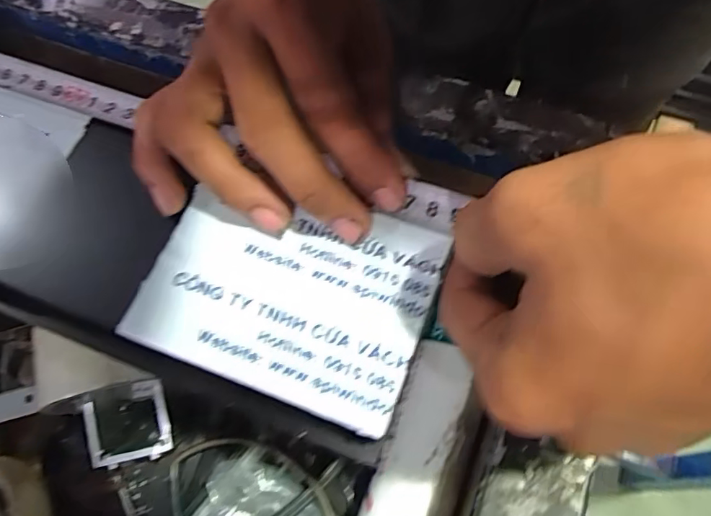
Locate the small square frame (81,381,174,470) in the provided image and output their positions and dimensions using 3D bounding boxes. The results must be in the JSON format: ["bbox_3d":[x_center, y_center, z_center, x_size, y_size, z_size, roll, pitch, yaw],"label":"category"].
[{"bbox_3d":[-0.133,0.097,0.309,0.048,0.007,0.045,-12,91,-1],"label":"small square frame"}]

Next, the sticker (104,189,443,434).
[{"bbox_3d":[-0.027,0.011,0.214,0.111,0.004,0.084,19,68,10],"label":"sticker"}]

